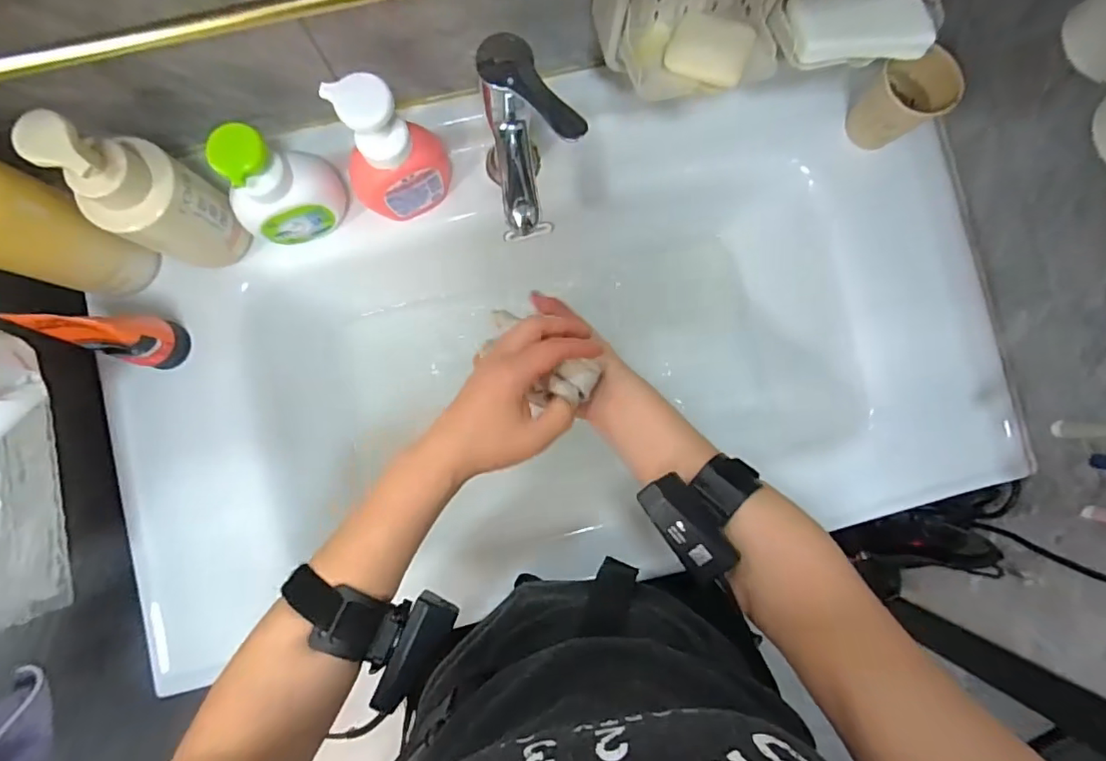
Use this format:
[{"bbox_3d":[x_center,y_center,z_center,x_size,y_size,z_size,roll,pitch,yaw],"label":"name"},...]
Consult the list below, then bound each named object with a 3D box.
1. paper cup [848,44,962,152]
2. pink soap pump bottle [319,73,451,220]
[{"bbox_3d":[0.347,-0.277,0.530,0.064,0.076,0.068,0,86,-1],"label":"paper cup"},{"bbox_3d":[-0.143,-0.199,0.470,0.093,0.148,0.050,-23,87,-2],"label":"pink soap pump bottle"}]

